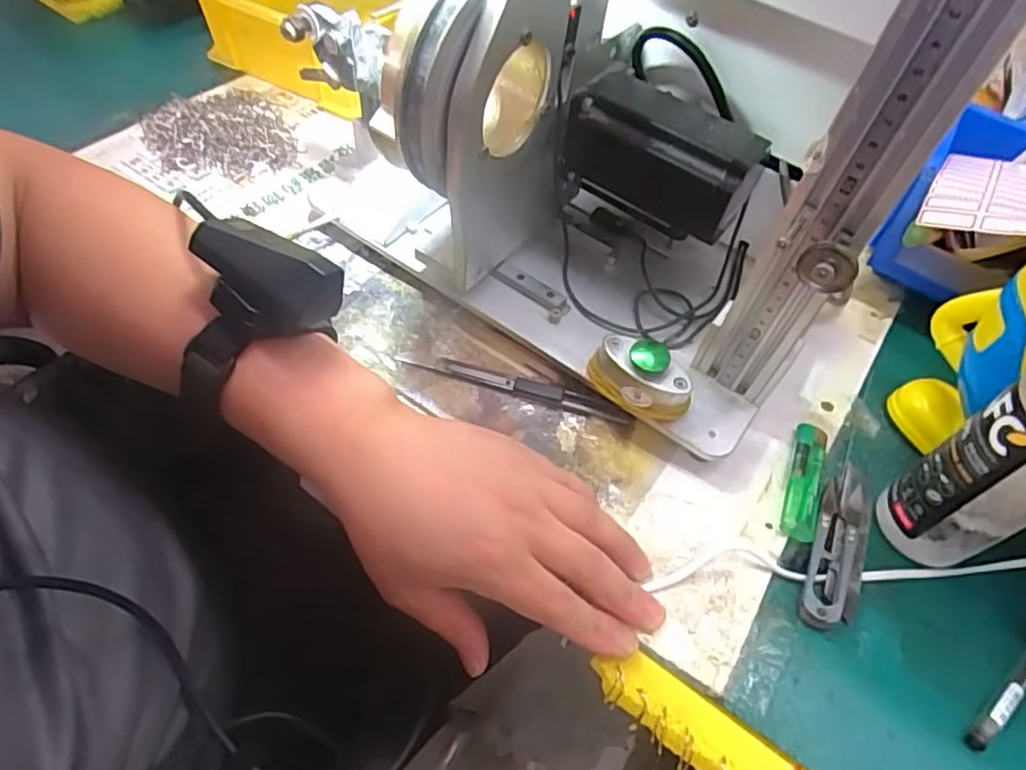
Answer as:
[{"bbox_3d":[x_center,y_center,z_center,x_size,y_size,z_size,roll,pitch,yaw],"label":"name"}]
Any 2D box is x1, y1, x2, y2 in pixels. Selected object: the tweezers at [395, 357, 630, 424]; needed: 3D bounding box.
[{"bbox_3d":[0.001,-0.001,0.402,0.147,0.006,0.013,15,58,5],"label":"tweezers"}]

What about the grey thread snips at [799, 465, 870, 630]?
[{"bbox_3d":[0.187,0.085,0.347,0.030,0.016,0.113,26,60,12],"label":"grey thread snips"}]

